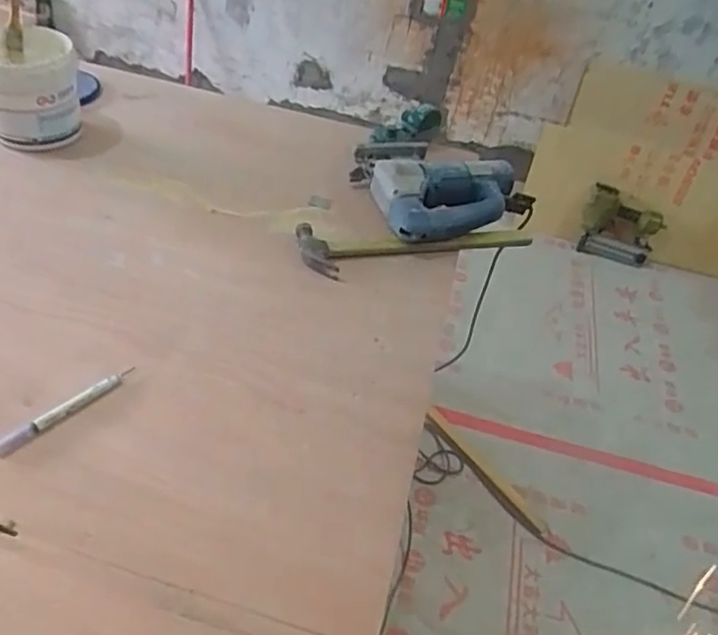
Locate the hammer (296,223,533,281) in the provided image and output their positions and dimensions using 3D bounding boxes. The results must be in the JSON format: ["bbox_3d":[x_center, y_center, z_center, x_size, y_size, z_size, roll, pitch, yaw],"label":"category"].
[{"bbox_3d":[0.098,-0.108,0.948,0.373,0.025,0.103,-3,45,-13],"label":"hammer"}]

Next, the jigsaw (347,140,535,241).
[{"bbox_3d":[0.158,-0.222,1.069,0.303,0.076,0.225,-14,49,-23],"label":"jigsaw"}]

